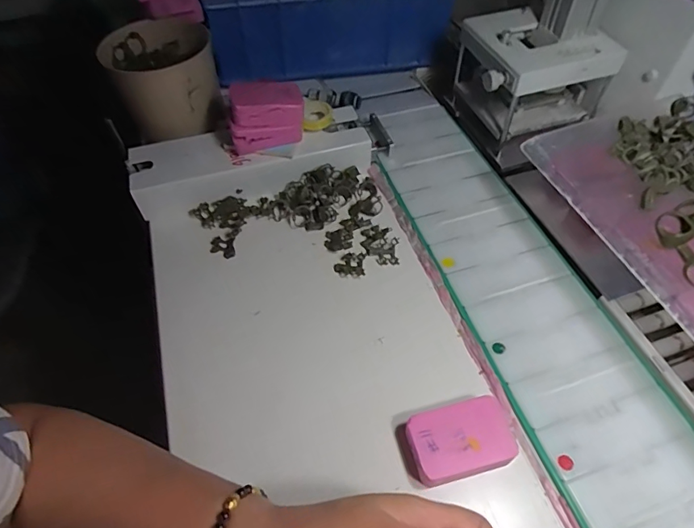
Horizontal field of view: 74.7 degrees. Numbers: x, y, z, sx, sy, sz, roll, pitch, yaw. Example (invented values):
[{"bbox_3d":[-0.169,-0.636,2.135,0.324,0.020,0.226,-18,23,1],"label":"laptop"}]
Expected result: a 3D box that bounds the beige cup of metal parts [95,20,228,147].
[{"bbox_3d":[-0.205,-0.209,0.515,0.112,0.084,0.116,-15,54,-10],"label":"beige cup of metal parts"}]

